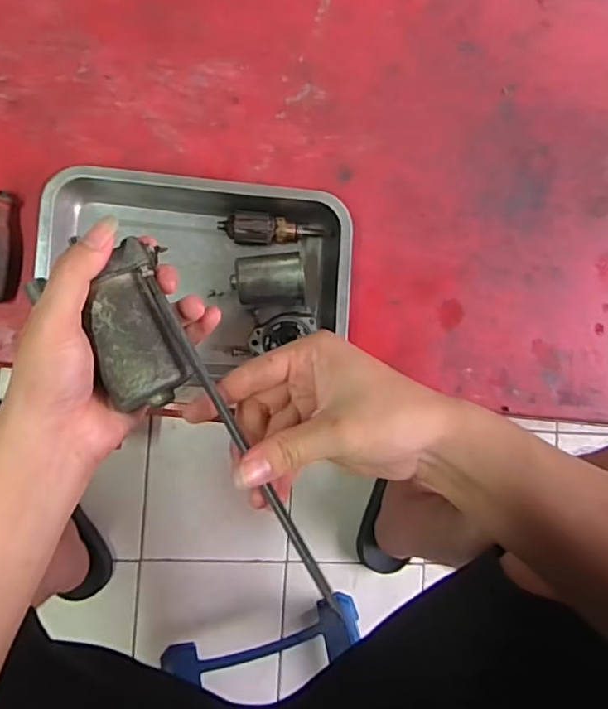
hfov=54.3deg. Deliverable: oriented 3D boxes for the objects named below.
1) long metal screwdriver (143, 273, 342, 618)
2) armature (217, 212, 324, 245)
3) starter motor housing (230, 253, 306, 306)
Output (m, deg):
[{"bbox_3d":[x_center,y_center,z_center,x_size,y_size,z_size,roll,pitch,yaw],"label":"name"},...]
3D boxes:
[{"bbox_3d":[-0.036,0.047,0.330,0.008,0.009,0.214,-30,84,-6],"label":"long metal screwdriver"},{"bbox_3d":[-0.036,-0.136,0.649,0.111,0.030,0.033,1,87,-9],"label":"armature"},{"bbox_3d":[-0.038,-0.078,0.632,0.077,0.058,0.054,-1,88,-9],"label":"starter motor housing"}]

